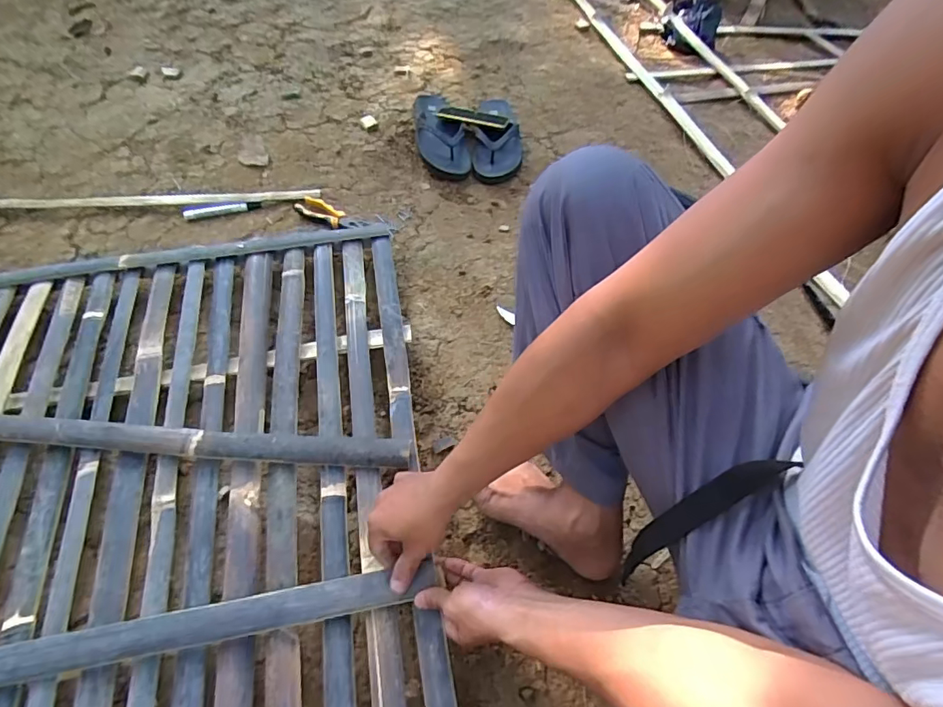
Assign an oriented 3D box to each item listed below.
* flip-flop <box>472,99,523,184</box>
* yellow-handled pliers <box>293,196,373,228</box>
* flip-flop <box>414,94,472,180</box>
[{"bbox_3d":[0.057,-0.482,1.099,0.106,0.053,0.270,0,55,1],"label":"flip-flop"},{"bbox_3d":[-0.270,-0.269,0.969,0.164,0.027,0.049,24,59,16],"label":"yellow-handled pliers"},{"bbox_3d":[-0.067,-0.496,1.101,0.113,0.059,0.277,-6,56,-4],"label":"flip-flop"}]

